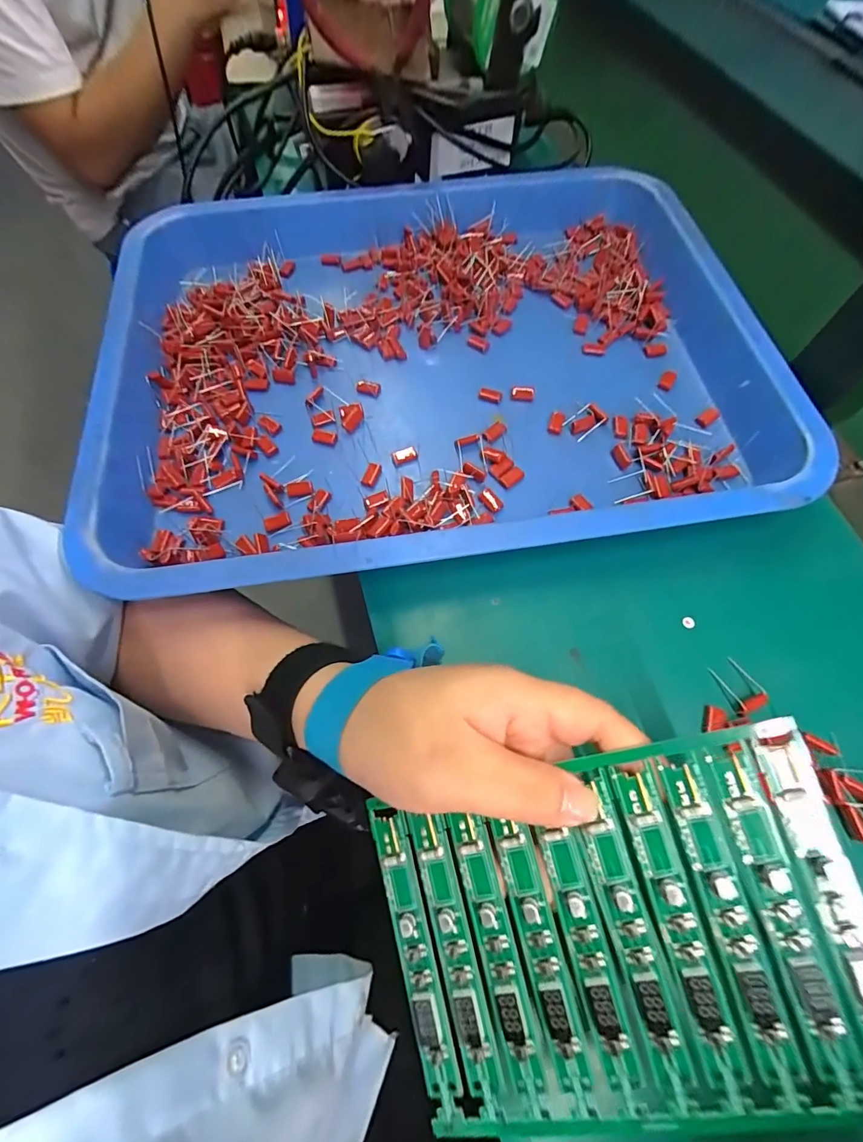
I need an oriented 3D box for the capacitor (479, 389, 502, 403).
[{"bbox_3d":[0.041,-0.121,0.312,0.016,0.006,0.007,15,68,6],"label":"capacitor"}]

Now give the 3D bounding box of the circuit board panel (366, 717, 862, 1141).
[{"bbox_3d":[0.065,0.133,0.164,0.163,0.006,0.117,-17,78,11],"label":"circuit board panel"}]

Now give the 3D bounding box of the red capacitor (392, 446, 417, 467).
[{"bbox_3d":[-0.017,-0.075,0.293,0.016,0.004,0.010,-20,69,-8],"label":"red capacitor"}]

